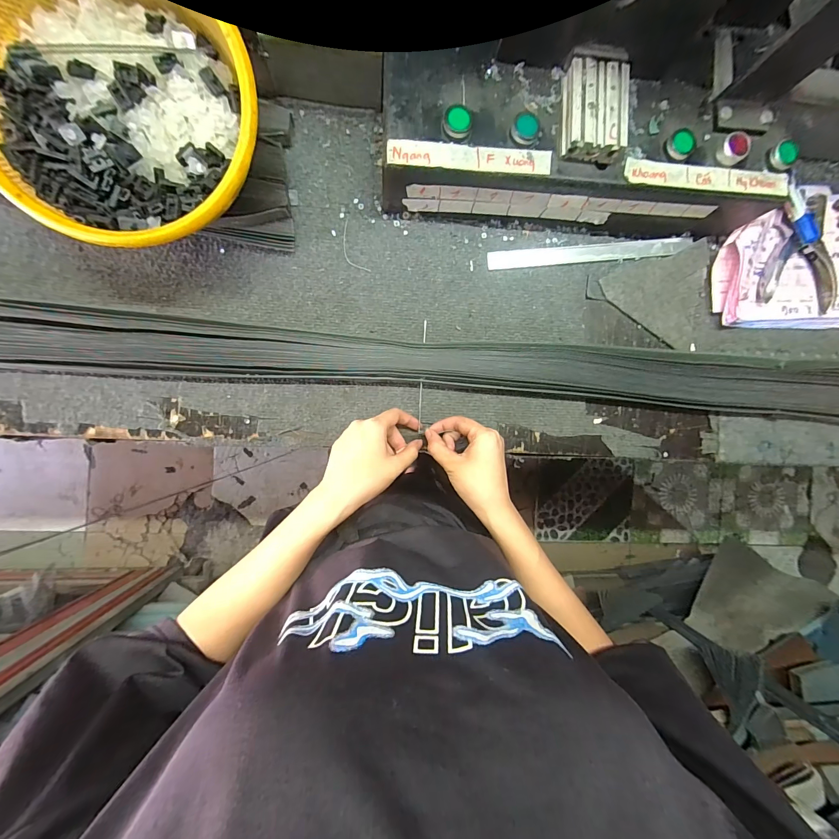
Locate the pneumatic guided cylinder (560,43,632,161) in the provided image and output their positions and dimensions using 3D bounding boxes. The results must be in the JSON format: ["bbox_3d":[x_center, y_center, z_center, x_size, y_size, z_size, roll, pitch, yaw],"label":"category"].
[{"bbox_3d":[0.174,-0.314,0.359,0.058,0.023,0.095,2,90,-6],"label":"pneumatic guided cylinder"}]

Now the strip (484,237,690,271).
[{"bbox_3d":[0.216,-0.210,0.455,0.263,0.004,0.023,-7,91,-6],"label":"strip"}]

